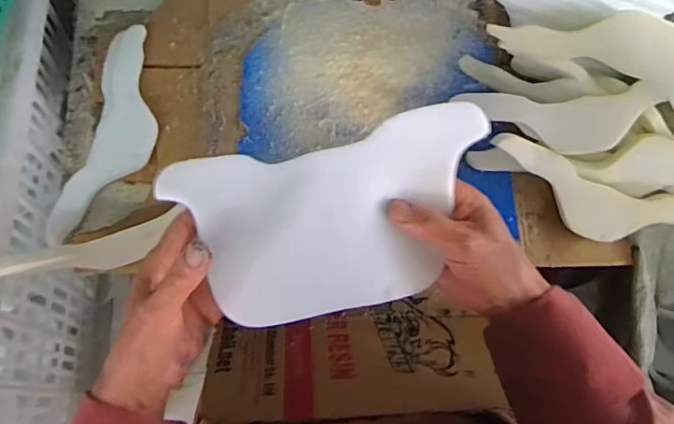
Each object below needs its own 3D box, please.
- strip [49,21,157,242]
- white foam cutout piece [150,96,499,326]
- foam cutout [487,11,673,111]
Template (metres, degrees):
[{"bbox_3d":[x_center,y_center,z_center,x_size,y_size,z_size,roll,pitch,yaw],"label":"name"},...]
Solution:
[{"bbox_3d":[-0.241,-0.085,0.575,0.077,0.022,0.247,11,79,0],"label":"strip"},{"bbox_3d":[-0.005,0.007,0.391,0.232,0.047,0.133,-9,77,-4],"label":"white foam cutout piece"},{"bbox_3d":[0.285,-0.148,0.500,0.258,0.024,0.072,29,116,13],"label":"foam cutout"}]

